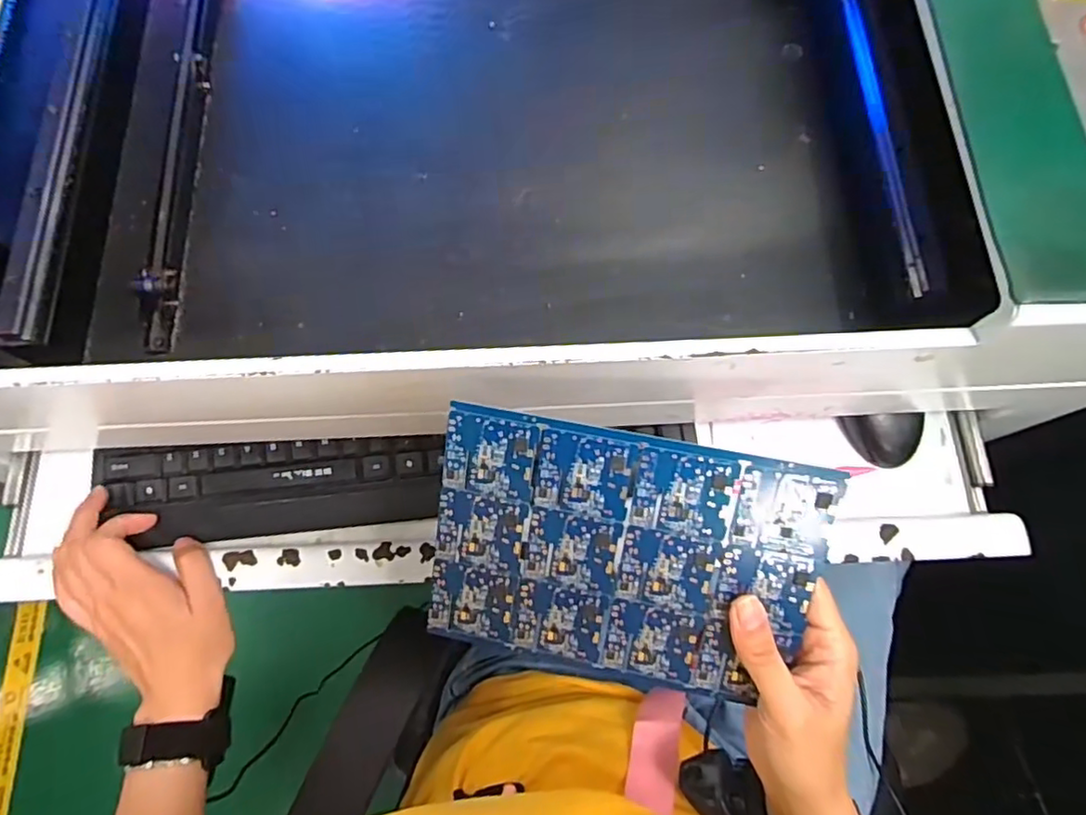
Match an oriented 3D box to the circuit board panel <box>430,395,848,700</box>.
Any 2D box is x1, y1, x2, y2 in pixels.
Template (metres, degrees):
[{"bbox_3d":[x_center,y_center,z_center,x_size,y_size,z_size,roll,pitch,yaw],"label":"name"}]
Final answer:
[{"bbox_3d":[0.038,0.077,0.312,0.189,0.004,0.129,10,106,7],"label":"circuit board panel"}]

